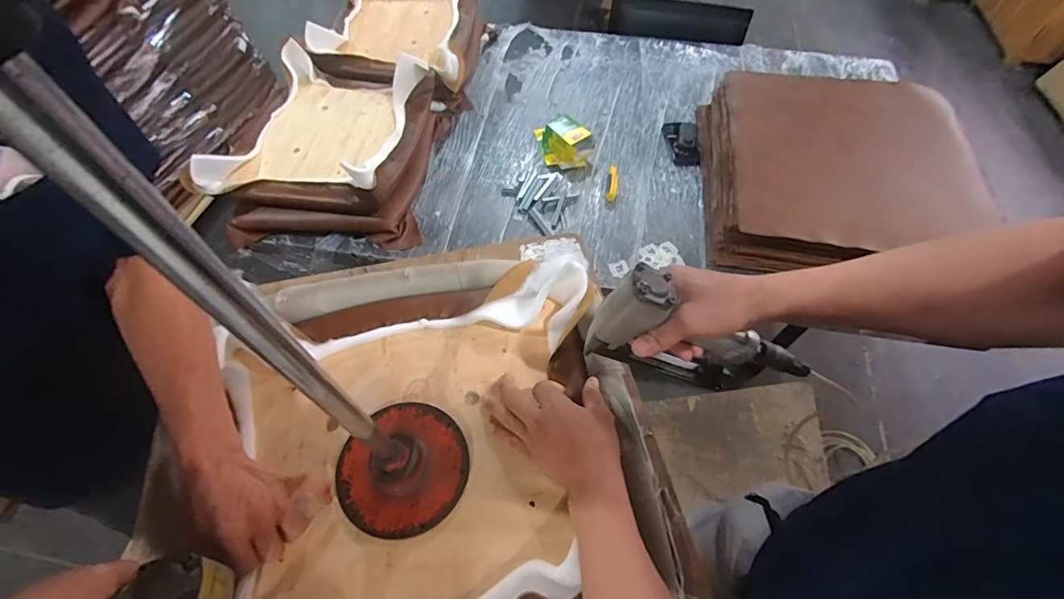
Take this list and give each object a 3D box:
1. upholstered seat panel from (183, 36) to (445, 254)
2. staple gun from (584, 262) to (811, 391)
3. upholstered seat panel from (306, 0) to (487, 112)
[{"bbox_3d":[-0.512,-0.415,1.212,0.482,0.181,0.539,3,58,2],"label":"upholstered seat panel"},{"bbox_3d":[0.179,0.054,0.518,0.255,0.116,0.053,25,57,-19],"label":"staple gun"},{"bbox_3d":[-0.416,-0.840,1.481,0.483,0.194,0.574,1,58,0],"label":"upholstered seat panel"}]

